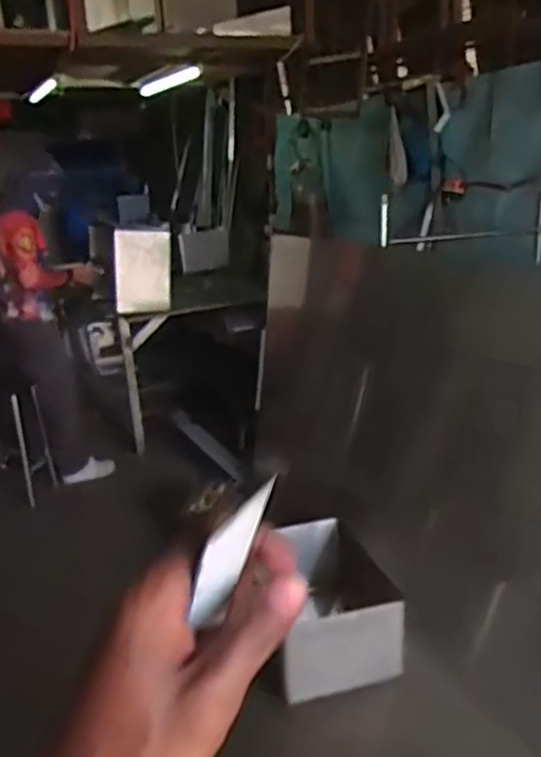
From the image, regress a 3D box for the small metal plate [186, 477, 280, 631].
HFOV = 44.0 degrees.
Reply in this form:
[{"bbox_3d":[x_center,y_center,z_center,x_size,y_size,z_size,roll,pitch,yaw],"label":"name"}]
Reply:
[{"bbox_3d":[-0.017,0.069,0.258,0.020,0.081,0.004,-1,36,-26],"label":"small metal plate"}]

